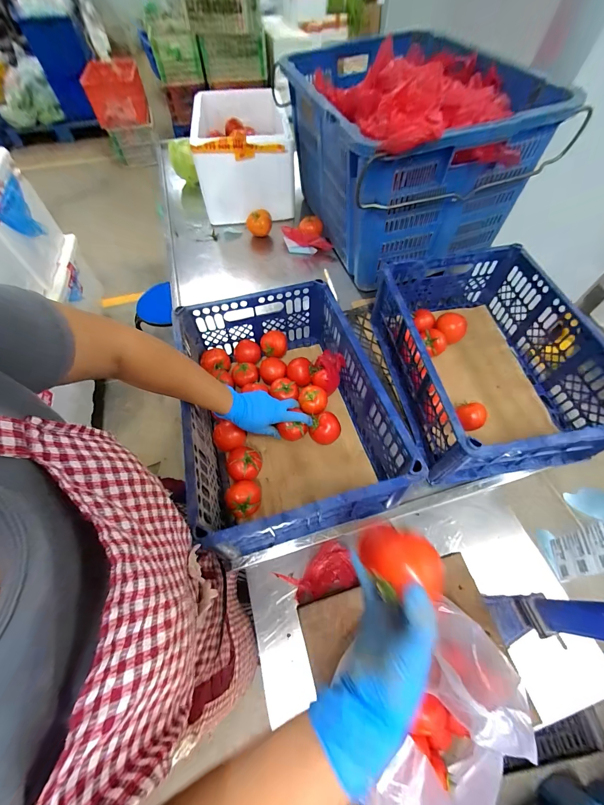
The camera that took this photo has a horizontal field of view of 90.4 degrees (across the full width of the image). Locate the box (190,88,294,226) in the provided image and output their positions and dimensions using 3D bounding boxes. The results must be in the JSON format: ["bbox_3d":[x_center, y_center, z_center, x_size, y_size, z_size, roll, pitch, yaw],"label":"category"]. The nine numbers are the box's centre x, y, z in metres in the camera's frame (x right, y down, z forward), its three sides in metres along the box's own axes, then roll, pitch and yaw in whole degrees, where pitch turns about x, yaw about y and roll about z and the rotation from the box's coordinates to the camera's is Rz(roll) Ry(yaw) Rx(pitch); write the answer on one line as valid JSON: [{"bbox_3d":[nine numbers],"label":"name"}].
[{"bbox_3d":[-0.208,-0.873,1.071,0.298,0.271,0.440,-8,60,-4],"label":"box"}]

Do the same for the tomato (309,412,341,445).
[{"bbox_3d":[0.045,0.051,0.591,0.062,0.051,0.057,0,60,0],"label":"tomato"}]

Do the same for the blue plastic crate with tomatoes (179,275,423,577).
[{"bbox_3d":[-0.038,0.006,0.573,0.308,0.200,0.459,-13,60,-7],"label":"blue plastic crate with tomatoes"}]

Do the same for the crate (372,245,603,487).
[{"bbox_3d":[0.360,-0.092,0.620,0.316,0.181,0.447,-9,60,-4],"label":"crate"}]

